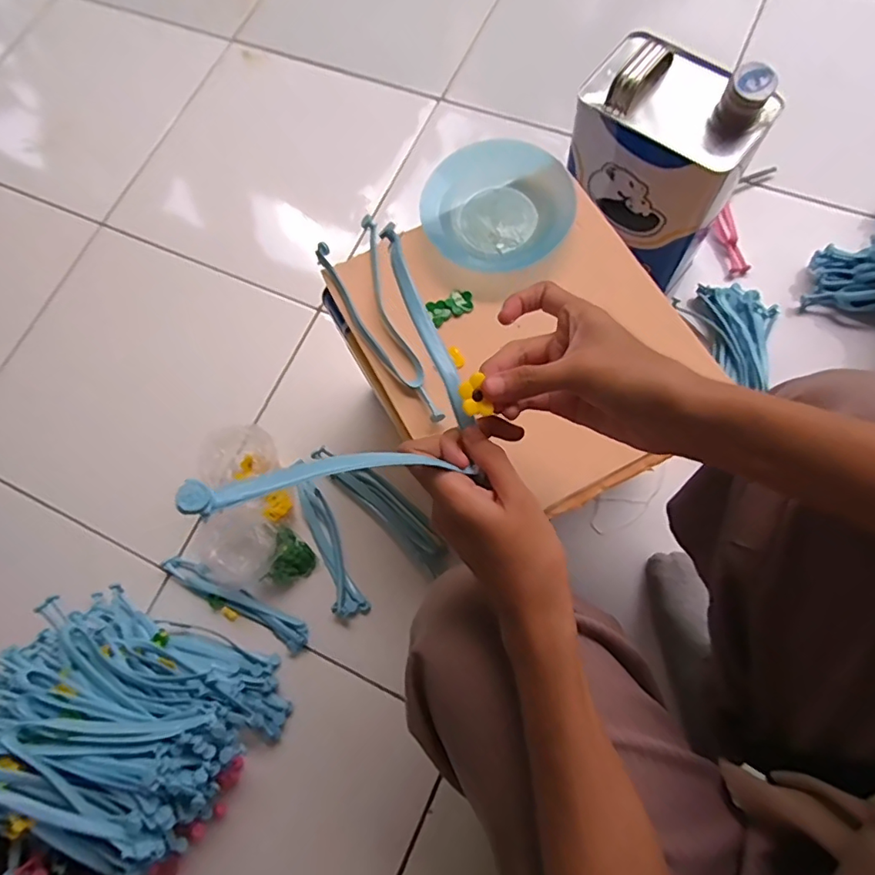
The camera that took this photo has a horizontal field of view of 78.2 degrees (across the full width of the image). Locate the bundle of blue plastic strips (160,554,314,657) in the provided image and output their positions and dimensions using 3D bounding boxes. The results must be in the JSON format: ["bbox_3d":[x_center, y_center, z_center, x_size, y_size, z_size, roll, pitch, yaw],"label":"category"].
[{"bbox_3d":[-0.241,0.193,0.641,0.196,0.019,0.034,28,79,13],"label":"bundle of blue plastic strips"}]

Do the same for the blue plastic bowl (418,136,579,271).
[{"bbox_3d":[0.052,-0.203,0.475,0.131,0.034,0.109,-19,73,0],"label":"blue plastic bowl"}]

